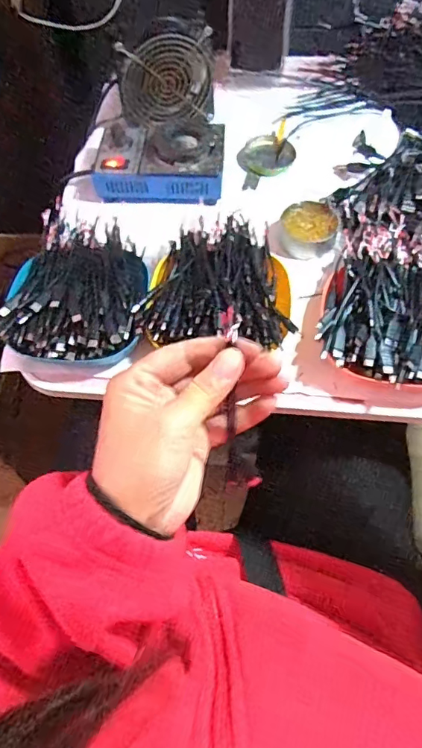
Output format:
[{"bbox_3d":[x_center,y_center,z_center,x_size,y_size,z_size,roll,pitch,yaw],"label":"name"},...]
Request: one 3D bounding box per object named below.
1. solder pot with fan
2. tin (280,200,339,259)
[{"bbox_3d":[-0.056,-0.302,0.579,0.146,0.090,0.191,3,61,4],"label":"solder pot with fan"},{"bbox_3d":[0.107,-0.159,0.542,0.058,0.027,0.057,2,61,3],"label":"tin"}]

